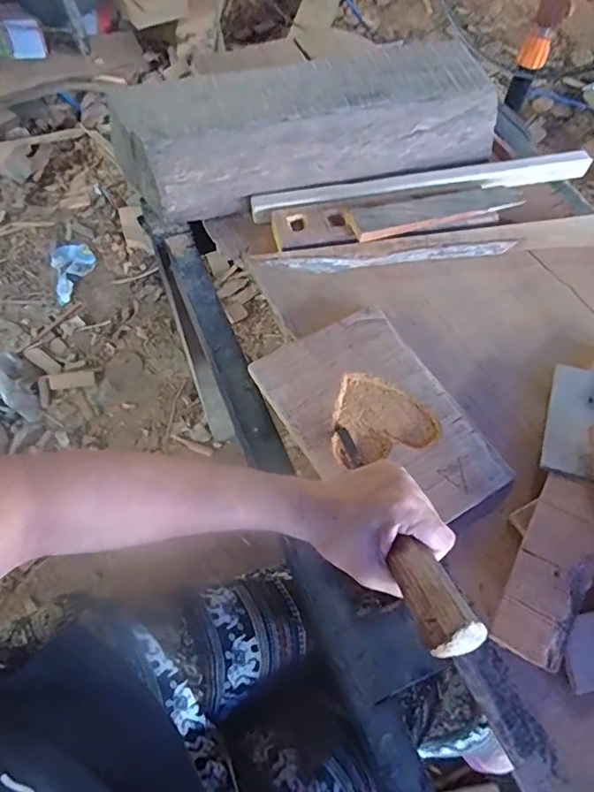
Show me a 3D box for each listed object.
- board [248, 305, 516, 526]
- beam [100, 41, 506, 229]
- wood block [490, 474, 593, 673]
[{"bbox_3d":[0.074,0.022,0.495,0.150,0.017,0.219,-29,71,-13],"label":"board"},{"bbox_3d":[0.011,-0.330,0.632,0.440,0.080,0.182,-17,64,-11],"label":"beam"},{"bbox_3d":[0.207,0.135,0.421,0.053,0.014,0.152,23,61,23],"label":"wood block"}]

